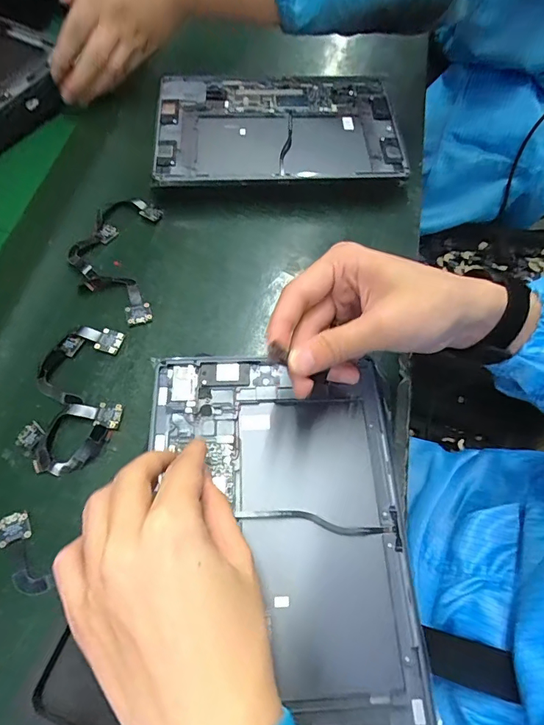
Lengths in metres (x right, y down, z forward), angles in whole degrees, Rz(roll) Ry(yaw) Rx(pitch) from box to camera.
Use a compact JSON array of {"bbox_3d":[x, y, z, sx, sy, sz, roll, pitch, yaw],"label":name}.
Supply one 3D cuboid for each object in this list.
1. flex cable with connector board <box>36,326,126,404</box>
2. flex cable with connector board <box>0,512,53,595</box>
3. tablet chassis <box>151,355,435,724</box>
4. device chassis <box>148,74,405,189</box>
[{"bbox_3d":[-0.160,-0.003,0.358,0.048,0.008,0.072,18,65,10],"label":"flex cable with connector board"},{"bbox_3d":[-0.168,0.128,0.293,0.020,0.004,0.059,-32,67,-14],"label":"flex cable with connector board"},{"bbox_3d":[0.003,0.111,0.286,0.164,0.011,0.252,-3,63,-1],"label":"tablet chassis"},{"bbox_3d":[0.006,-0.252,0.471,0.252,0.014,0.168,0,65,-2],"label":"device chassis"}]

